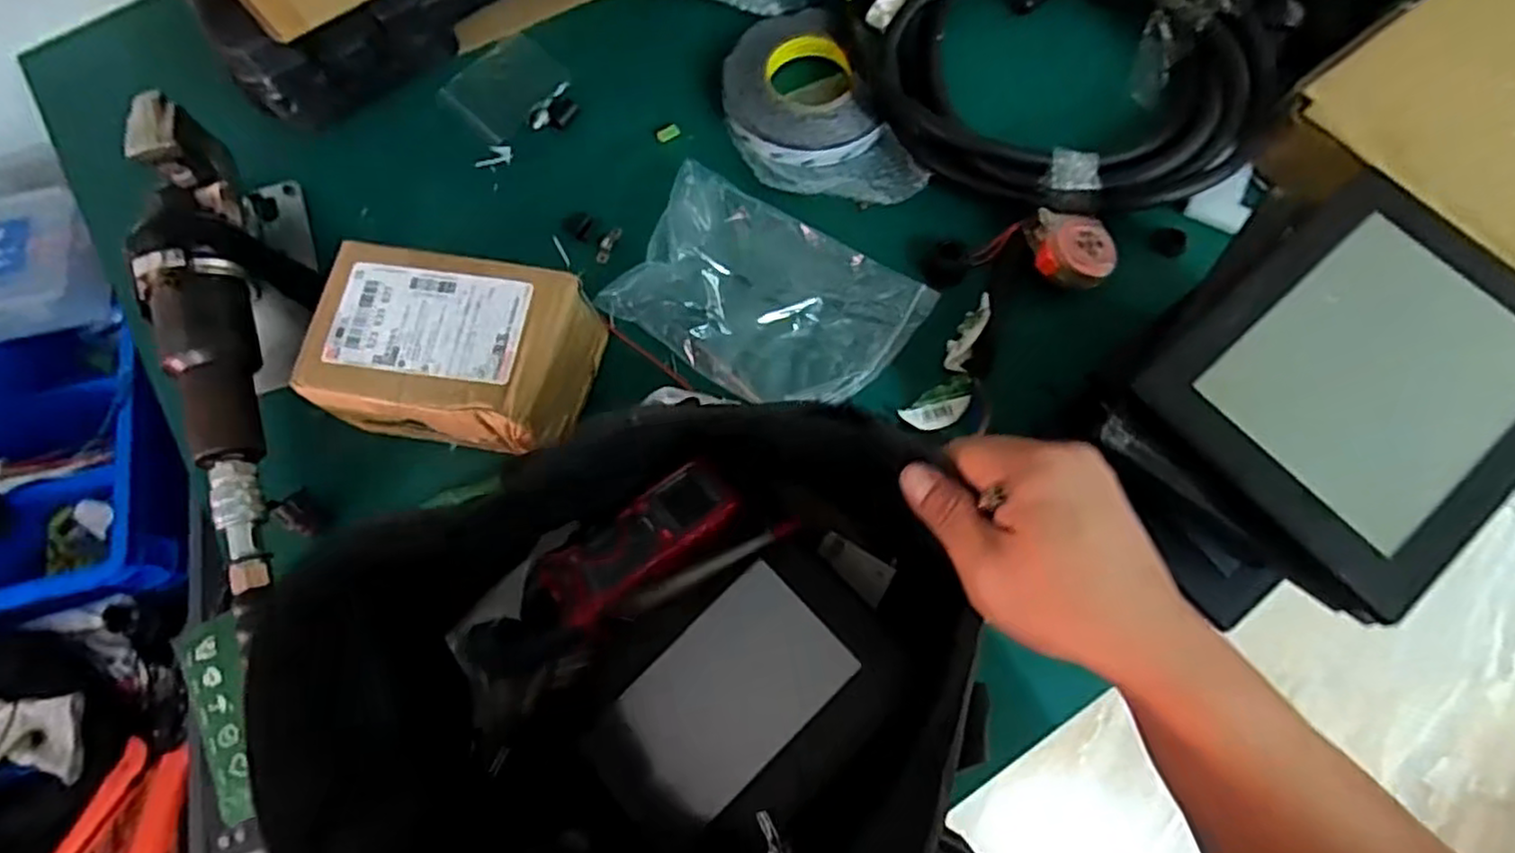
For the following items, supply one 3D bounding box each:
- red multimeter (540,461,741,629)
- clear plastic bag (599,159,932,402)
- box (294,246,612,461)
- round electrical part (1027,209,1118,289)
[{"bbox_3d":[-0.073,0.070,0.457,0.125,0.026,0.051,-36,75,-9],"label":"red multimeter"},{"bbox_3d":[0.009,-0.100,0.570,0.220,0.031,0.144,26,75,9],"label":"clear plastic bag"},{"bbox_3d":[-0.214,-0.049,0.528,0.177,0.095,0.119,8,73,4],"label":"box"},{"bbox_3d":[0.248,-0.138,0.572,0.058,0.033,0.058,3,74,-12],"label":"round electrical part"}]

